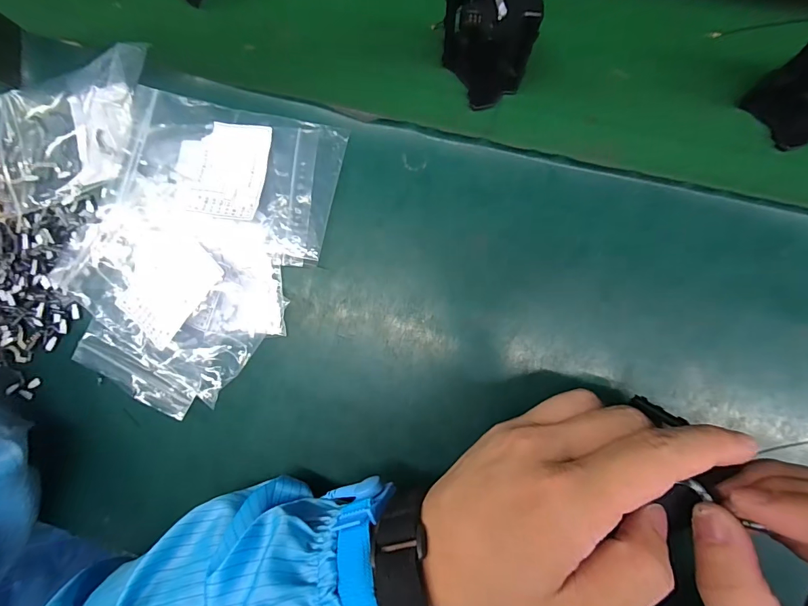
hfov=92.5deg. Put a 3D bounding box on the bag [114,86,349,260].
[{"bbox_3d":[-0.120,-0.090,0.267,0.146,0.016,0.091,12,89,7],"label":"bag"}]

